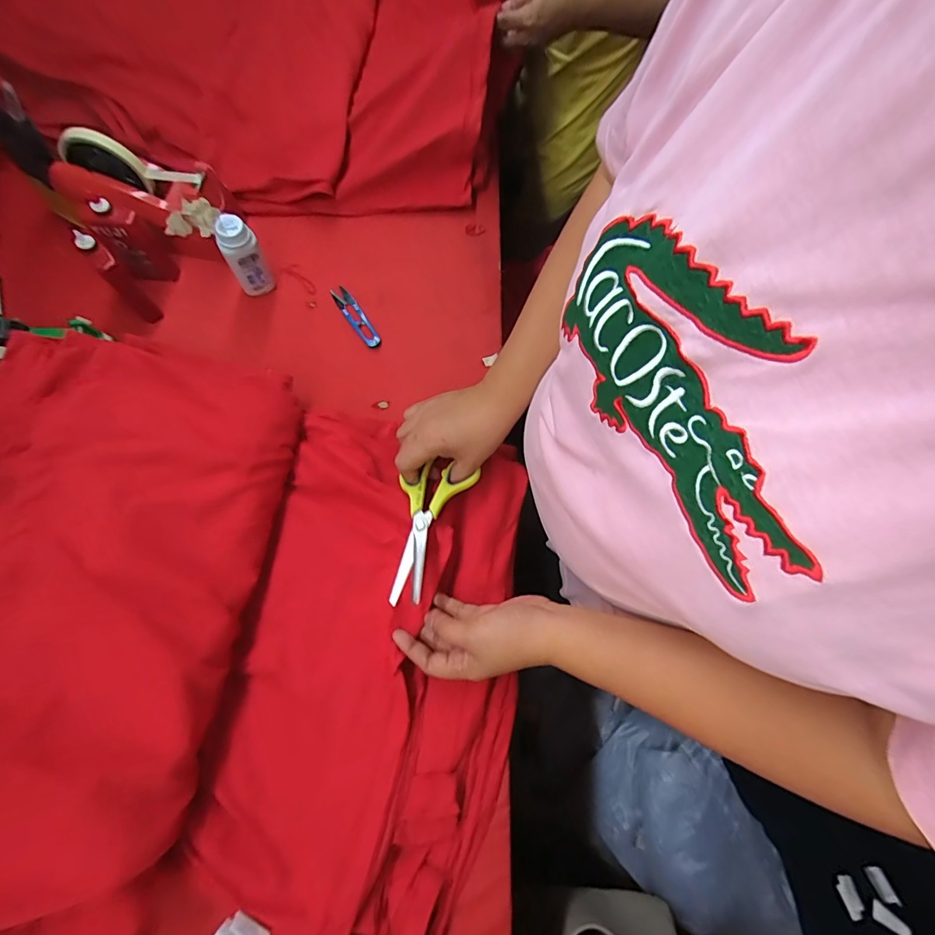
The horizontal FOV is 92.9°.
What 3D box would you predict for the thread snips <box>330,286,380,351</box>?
[{"bbox_3d":[-0.148,-0.202,0.595,0.024,0.012,0.099,-33,78,-10],"label":"thread snips"}]

